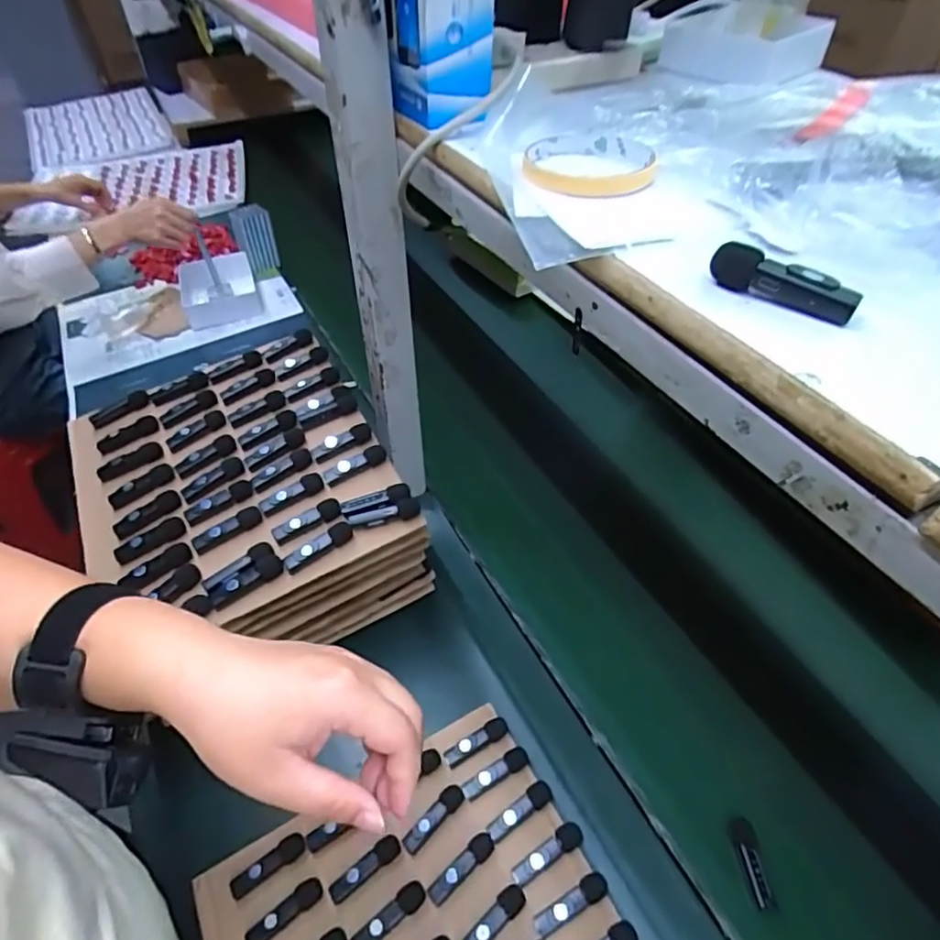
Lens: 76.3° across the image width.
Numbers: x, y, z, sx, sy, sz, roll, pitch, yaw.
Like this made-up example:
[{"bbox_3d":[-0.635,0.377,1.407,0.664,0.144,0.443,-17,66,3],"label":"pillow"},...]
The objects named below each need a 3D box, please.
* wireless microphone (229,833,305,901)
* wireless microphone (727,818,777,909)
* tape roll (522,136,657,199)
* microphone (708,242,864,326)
[{"bbox_3d":[-0.173,0.339,0.512,0.066,0.009,0.018,-29,52,-20],"label":"wireless microphone"},{"bbox_3d":[0.242,0.335,0.512,0.016,0.013,0.065,-6,48,-1],"label":"wireless microphone"},{"bbox_3d":[0.075,-0.194,0.379,0.078,0.016,0.082,0,47,0],"label":"tape roll"},{"bbox_3d":[0.140,-0.084,0.269,0.062,0.019,0.012,33,55,27],"label":"microphone"}]

